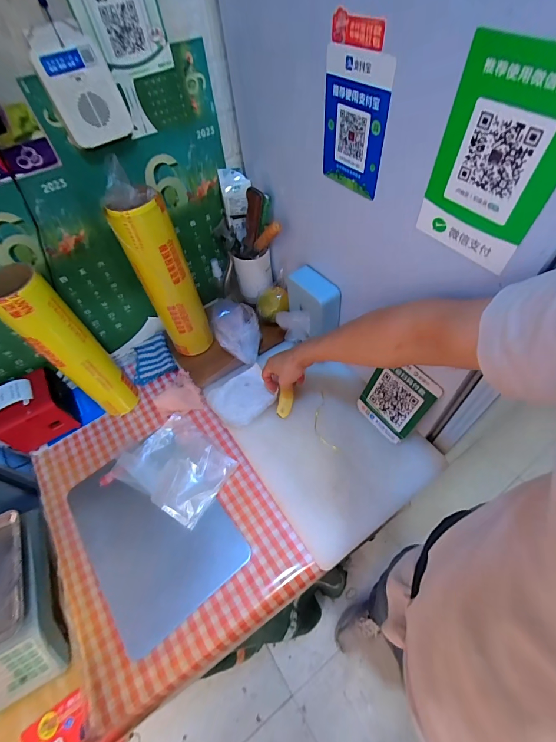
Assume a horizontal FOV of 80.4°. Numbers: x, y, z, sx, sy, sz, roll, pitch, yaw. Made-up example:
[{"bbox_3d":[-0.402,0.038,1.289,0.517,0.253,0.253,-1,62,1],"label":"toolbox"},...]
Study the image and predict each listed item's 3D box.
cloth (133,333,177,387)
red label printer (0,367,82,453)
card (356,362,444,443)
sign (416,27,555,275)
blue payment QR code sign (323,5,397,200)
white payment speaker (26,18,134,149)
[{"bbox_3d":[-0.323,-0.031,0.843,0.108,0.019,0.107,-29,74,4],"label":"cloth"},{"bbox_3d":[-0.535,0.083,0.723,0.135,0.125,0.125,-25,57,-12],"label":"red label printer"},{"bbox_3d":[0.219,0.052,0.616,0.010,0.166,0.121,-22,61,-33],"label":"card"},{"bbox_3d":[0.209,-0.198,0.322,0.010,0.178,0.121,-29,58,-16],"label":"sign"},{"bbox_3d":[0.099,-0.334,0.428,0.006,0.177,0.117,-28,51,-18],"label":"blue payment QR code sign"},{"bbox_3d":[-0.289,-0.418,0.488,0.097,0.121,0.068,-27,57,-13],"label":"white payment speaker"}]

